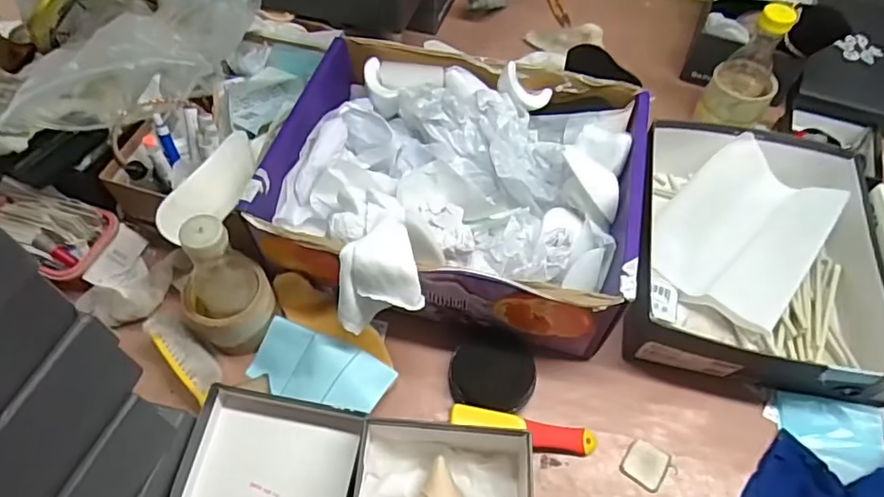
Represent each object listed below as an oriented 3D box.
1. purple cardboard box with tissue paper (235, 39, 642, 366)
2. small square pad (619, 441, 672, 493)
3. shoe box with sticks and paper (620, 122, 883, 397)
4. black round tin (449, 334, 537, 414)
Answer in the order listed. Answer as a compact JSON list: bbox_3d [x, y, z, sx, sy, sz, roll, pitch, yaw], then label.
[{"bbox_3d":[0.014,-0.060,0.678,0.399,0.151,0.348,12,58,7],"label":"purple cardboard box with tissue paper"},{"bbox_3d":[0.213,0.225,0.584,0.041,0.007,0.047,33,62,19],"label":"small square pad"},{"bbox_3d":[0.369,-0.015,0.677,0.283,0.116,0.362,16,58,10],"label":"shoe box with sticks and paper"},{"bbox_3d":[0.056,0.135,0.616,0.091,0.037,0.082,8,57,5],"label":"black round tin"}]

